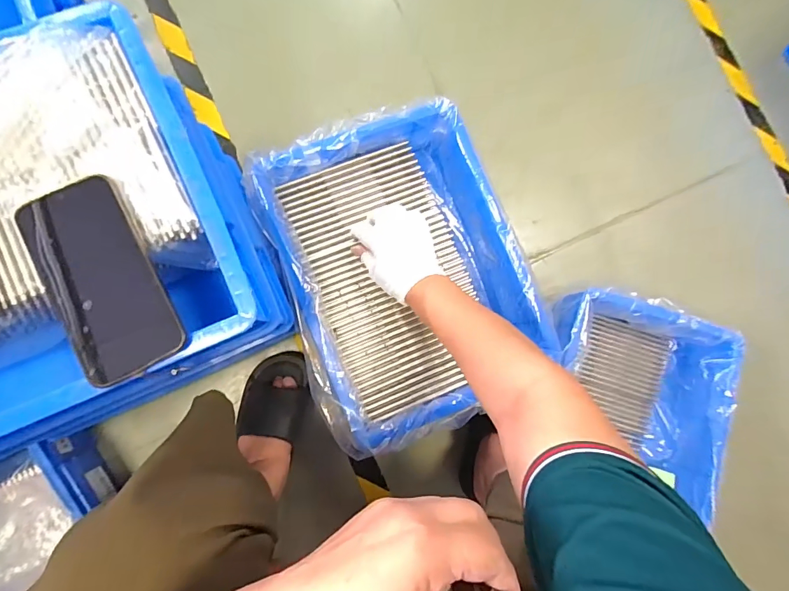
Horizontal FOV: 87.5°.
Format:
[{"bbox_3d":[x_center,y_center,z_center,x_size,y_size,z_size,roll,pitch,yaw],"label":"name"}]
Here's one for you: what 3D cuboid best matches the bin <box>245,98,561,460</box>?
[{"bbox_3d":[0.008,-0.033,0.598,0.317,0.108,0.418,-22,88,-8],"label":"bin"}]

